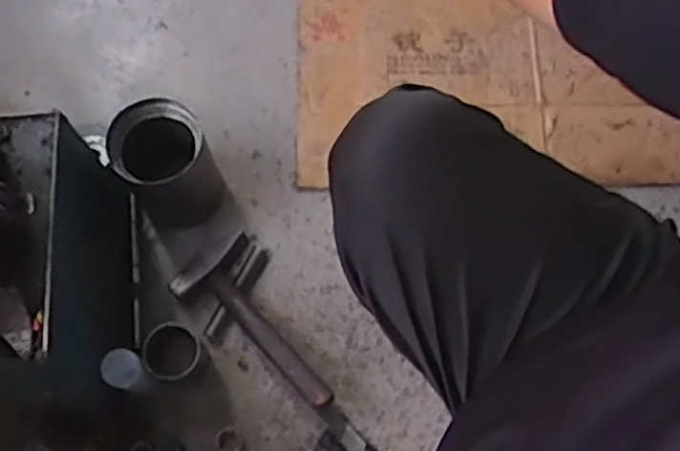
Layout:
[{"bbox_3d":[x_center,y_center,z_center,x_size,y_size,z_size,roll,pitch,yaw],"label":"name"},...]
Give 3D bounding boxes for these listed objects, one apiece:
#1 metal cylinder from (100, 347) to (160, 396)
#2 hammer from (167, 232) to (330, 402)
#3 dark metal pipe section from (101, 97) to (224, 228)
[{"bbox_3d":[-0.259,0.188,0.897,0.053,0.105,0.047,27,74,9],"label":"metal cylinder"},{"bbox_3d":[-0.103,0.132,0.954,0.124,0.047,0.287,-40,61,-12],"label":"hammer"},{"bbox_3d":[-0.233,-0.079,0.977,0.120,0.176,0.113,-21,73,-7],"label":"dark metal pipe section"}]

